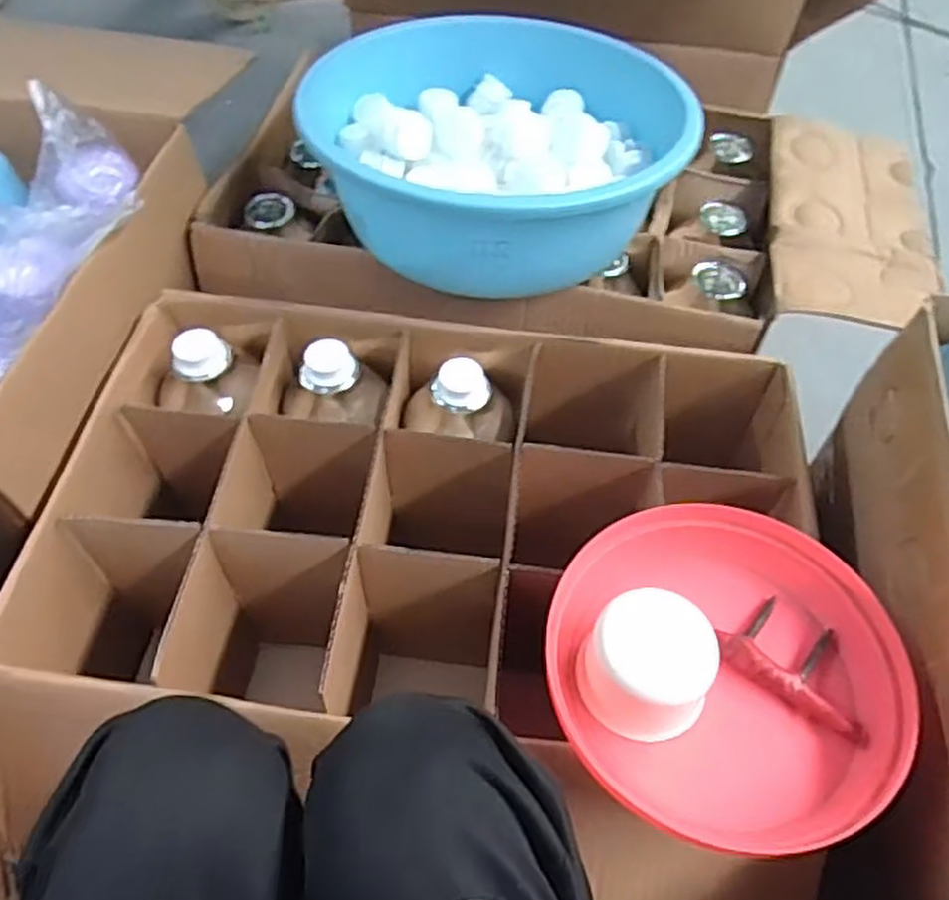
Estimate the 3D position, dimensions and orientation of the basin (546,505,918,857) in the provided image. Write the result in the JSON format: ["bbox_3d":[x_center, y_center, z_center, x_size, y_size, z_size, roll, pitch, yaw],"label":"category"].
[{"bbox_3d":[0.166,0.140,0.516,0.223,0.071,0.213,1,56,-1],"label":"basin"}]

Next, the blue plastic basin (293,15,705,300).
[{"bbox_3d":[0.024,-0.308,0.797,0.327,0.145,0.327,1,56,-1],"label":"blue plastic basin"}]

